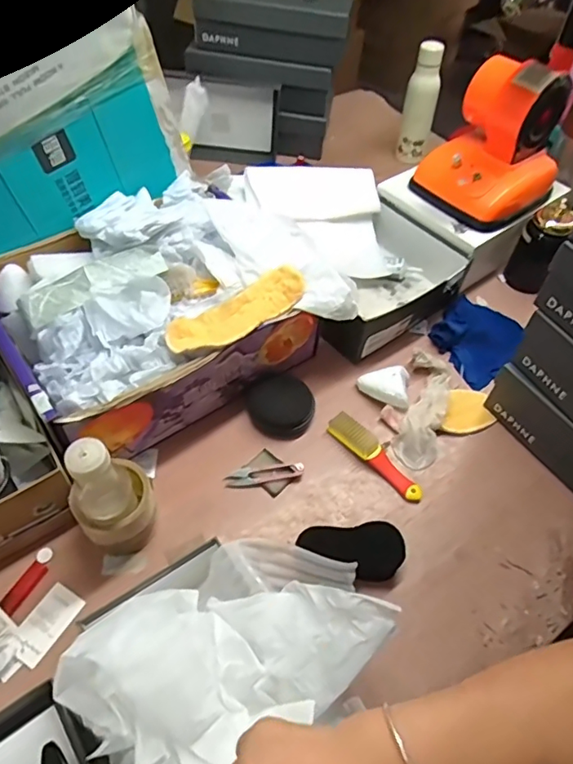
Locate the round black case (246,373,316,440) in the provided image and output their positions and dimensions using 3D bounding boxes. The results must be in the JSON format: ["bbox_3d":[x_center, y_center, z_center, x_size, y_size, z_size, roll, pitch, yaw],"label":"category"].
[{"bbox_3d":[-0.009,0.034,0.781,0.099,0.034,0.083,36,58,21],"label":"round black case"}]

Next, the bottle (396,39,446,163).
[{"bbox_3d":[0.280,-0.577,1.128,0.069,0.222,0.057,14,53,6],"label":"bottle"}]

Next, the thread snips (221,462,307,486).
[{"bbox_3d":[-0.028,0.124,0.721,0.103,0.014,0.024,-4,53,-7],"label":"thread snips"}]

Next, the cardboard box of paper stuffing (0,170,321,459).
[{"bbox_3d":[-0.195,-0.106,0.761,0.381,0.157,0.315,-30,60,-25],"label":"cardboard box of paper stuffing"}]

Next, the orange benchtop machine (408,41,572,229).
[{"bbox_3d":[0.343,-0.396,0.879,0.185,0.200,0.179,-33,62,-26],"label":"orange benchtop machine"}]

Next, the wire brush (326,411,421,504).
[{"bbox_3d":[0.124,0.098,0.740,0.155,0.028,0.035,39,59,23],"label":"wire brush"}]

